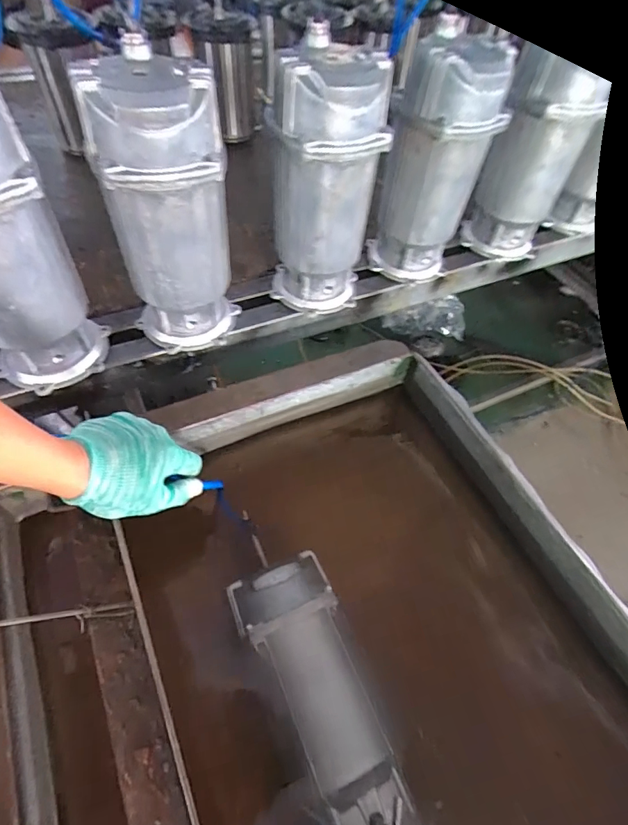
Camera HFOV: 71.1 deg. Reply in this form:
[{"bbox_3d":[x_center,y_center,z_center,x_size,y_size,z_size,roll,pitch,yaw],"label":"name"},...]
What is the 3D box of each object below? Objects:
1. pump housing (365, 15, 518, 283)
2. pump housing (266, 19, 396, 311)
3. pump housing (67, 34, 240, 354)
[{"bbox_3d":[0.161,-0.336,0.612,0.129,0.305,0.108,16,54,6],"label":"pump housing"},{"bbox_3d":[0.008,-0.278,0.569,0.116,0.292,0.113,-15,57,-15],"label":"pump housing"},{"bbox_3d":[-0.164,-0.213,0.505,0.126,0.294,0.107,-13,56,-14],"label":"pump housing"}]

